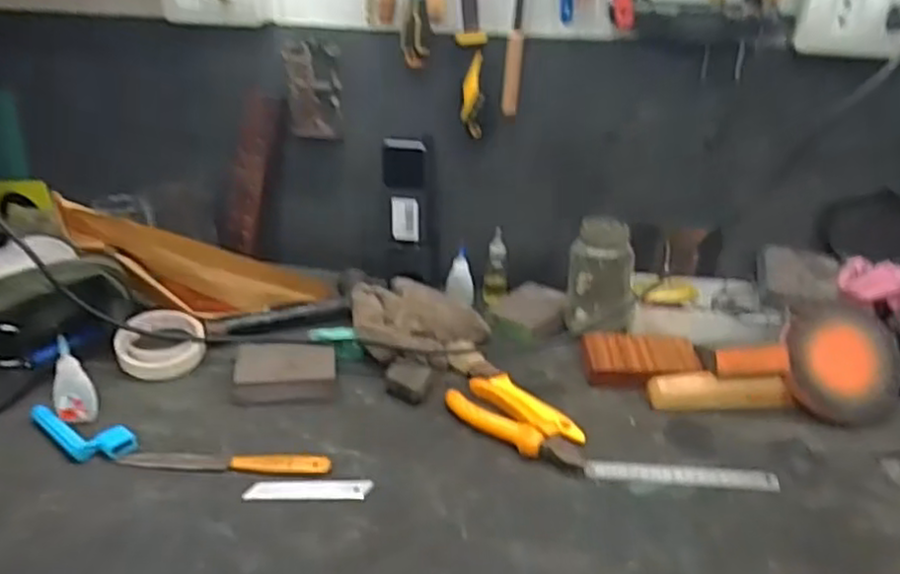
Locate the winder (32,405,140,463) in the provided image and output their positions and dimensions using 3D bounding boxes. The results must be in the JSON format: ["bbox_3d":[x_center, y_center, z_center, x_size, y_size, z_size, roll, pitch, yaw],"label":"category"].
[{"bbox_3d":[-0.337,0.130,0.654,0.107,0.017,0.050,20,33,29],"label":"winder"}]

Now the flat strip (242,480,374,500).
[{"bbox_3d":[-0.119,0.170,0.603,0.103,0.004,0.022,0,28,-6],"label":"flat strip"}]

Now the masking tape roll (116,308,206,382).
[{"bbox_3d":[-0.311,0.058,0.770,0.088,0.037,0.088,2,28,-1],"label":"masking tape roll"}]

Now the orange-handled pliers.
[{"bbox_3d":[0.068,0.130,0.686,0.070,0.021,0.147,-19,35,-35],"label":"orange-handled pliers"}]

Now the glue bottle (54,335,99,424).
[{"bbox_3d":[-0.350,0.088,0.662,0.034,0.079,0.026,-13,32,-27],"label":"glue bottle"}]

